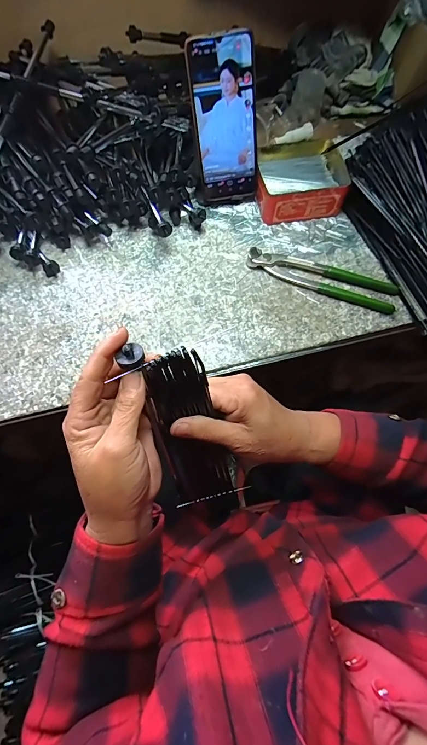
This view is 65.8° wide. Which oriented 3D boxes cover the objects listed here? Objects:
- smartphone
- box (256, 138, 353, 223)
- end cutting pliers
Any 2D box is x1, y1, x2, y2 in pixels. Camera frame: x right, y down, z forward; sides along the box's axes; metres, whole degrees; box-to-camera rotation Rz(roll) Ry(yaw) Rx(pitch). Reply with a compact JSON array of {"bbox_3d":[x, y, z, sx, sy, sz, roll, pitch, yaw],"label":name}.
[{"bbox_3d":[0.016,-0.311,0.421,0.079,0.172,0.009,-6,43,2],"label":"smartphone"},{"bbox_3d":[0.123,-0.279,0.483,0.123,0.043,0.112,-7,69,-3],"label":"box"},{"bbox_3d":[0.143,-0.126,0.437,0.197,0.018,0.040,20,70,8],"label":"end cutting pliers"}]

